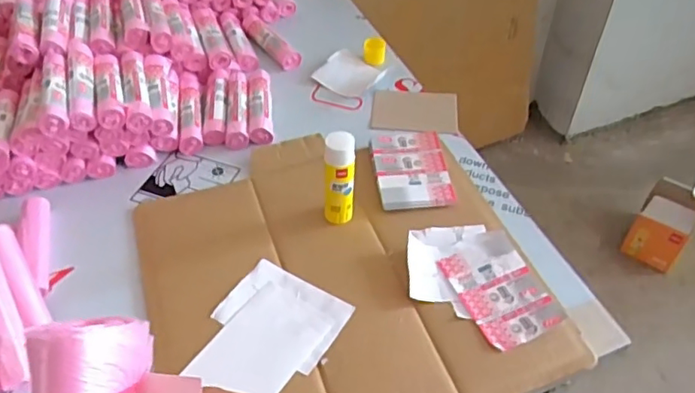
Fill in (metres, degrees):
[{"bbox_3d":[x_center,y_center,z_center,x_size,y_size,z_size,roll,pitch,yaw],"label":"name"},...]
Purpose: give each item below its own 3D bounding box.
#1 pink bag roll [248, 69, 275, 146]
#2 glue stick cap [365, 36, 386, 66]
[{"bbox_3d":[-0.110,-0.114,0.726,0.028,0.026,0.126,-5,47,-4],"label":"pink bag roll"},{"bbox_3d":[0.039,-0.205,0.806,0.031,0.029,0.032,0,46,0],"label":"glue stick cap"}]

